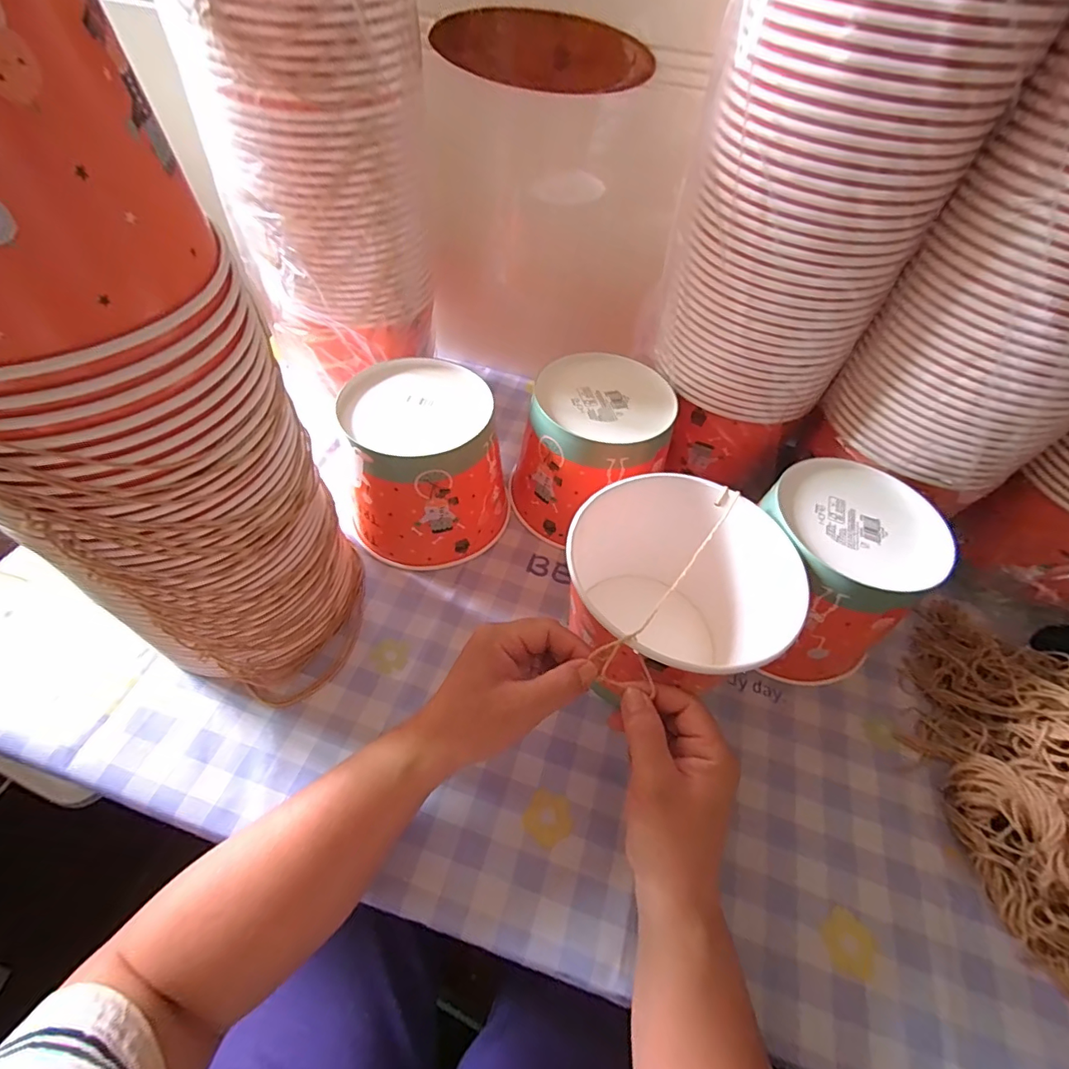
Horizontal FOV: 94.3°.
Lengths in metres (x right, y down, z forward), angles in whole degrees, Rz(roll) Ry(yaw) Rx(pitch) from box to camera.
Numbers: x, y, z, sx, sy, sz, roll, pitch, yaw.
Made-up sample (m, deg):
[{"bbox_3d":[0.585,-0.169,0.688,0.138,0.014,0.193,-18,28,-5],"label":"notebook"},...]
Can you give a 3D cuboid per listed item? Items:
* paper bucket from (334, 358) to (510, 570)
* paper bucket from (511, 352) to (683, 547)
[{"bbox_3d":[-0.097,-0.062,0.464,0.135,0.130,0.137,2,54,-3],"label":"paper bucket"},{"bbox_3d":[0.049,-0.083,0.494,0.134,0.130,0.135,2,54,-3],"label":"paper bucket"}]

